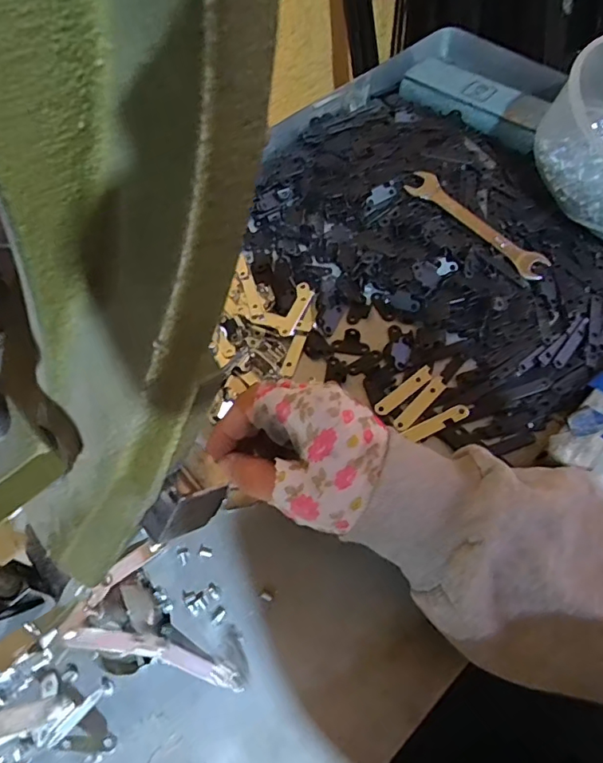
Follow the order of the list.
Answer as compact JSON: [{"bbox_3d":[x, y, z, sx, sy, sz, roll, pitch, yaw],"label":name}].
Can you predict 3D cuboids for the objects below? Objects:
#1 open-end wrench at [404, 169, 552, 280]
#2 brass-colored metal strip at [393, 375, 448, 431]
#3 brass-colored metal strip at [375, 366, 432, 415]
[{"bbox_3d":[0.151,-0.139,0.448,0.028,0.007,0.147,-37,65,-18],"label":"open-end wrench"},{"bbox_3d":[0.085,0.015,0.368,0.012,0.004,0.051,39,69,22],"label":"brass-colored metal strip"},{"bbox_3d":[0.075,0.006,0.375,0.051,0.004,0.012,-35,64,-17],"label":"brass-colored metal strip"}]

